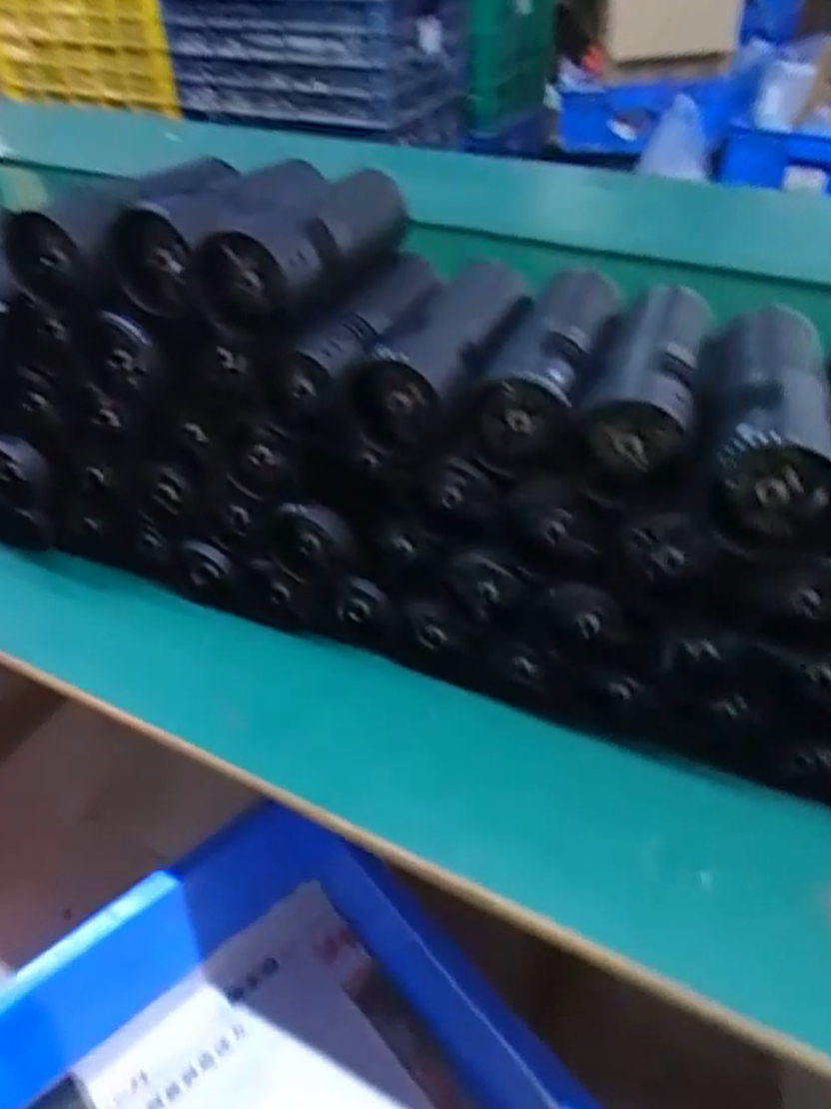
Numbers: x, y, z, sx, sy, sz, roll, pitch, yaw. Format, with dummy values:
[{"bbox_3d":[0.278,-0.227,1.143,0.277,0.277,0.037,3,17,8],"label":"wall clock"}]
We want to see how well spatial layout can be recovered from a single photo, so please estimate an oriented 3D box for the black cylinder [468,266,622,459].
[{"bbox_3d":[0.080,-0.115,0.425,0.056,0.046,0.167,16,46,19],"label":"black cylinder"}]

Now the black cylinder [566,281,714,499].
[{"bbox_3d":[0.121,-0.096,0.395,0.053,0.047,0.162,13,45,16],"label":"black cylinder"}]

